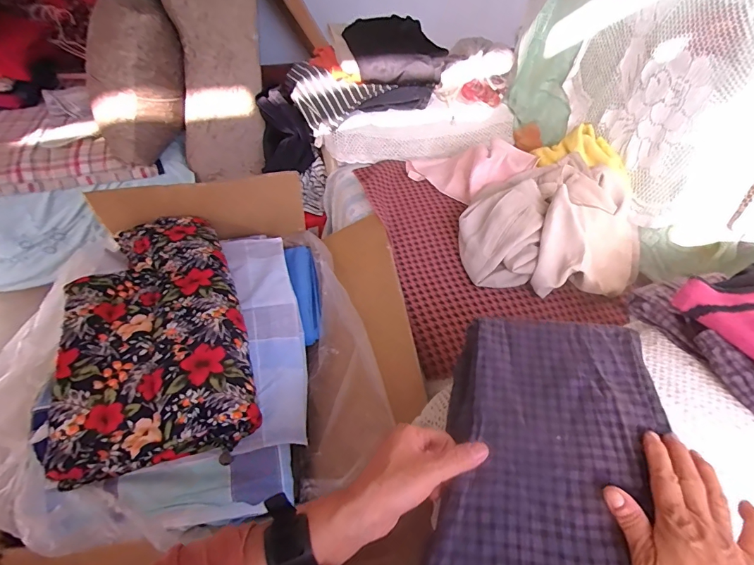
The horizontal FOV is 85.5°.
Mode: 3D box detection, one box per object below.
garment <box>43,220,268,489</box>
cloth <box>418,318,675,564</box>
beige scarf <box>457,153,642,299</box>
[{"bbox_3d":[-0.319,0.041,0.607,0.215,0.099,0.438,-13,47,-16],"label":"garment"},{"bbox_3d":[0.162,0.163,0.395,0.189,0.056,0.299,16,46,13],"label":"cloth"},{"bbox_3d":[0.332,-0.116,0.772,0.334,0.117,0.285,3,45,0],"label":"beige scarf"}]

